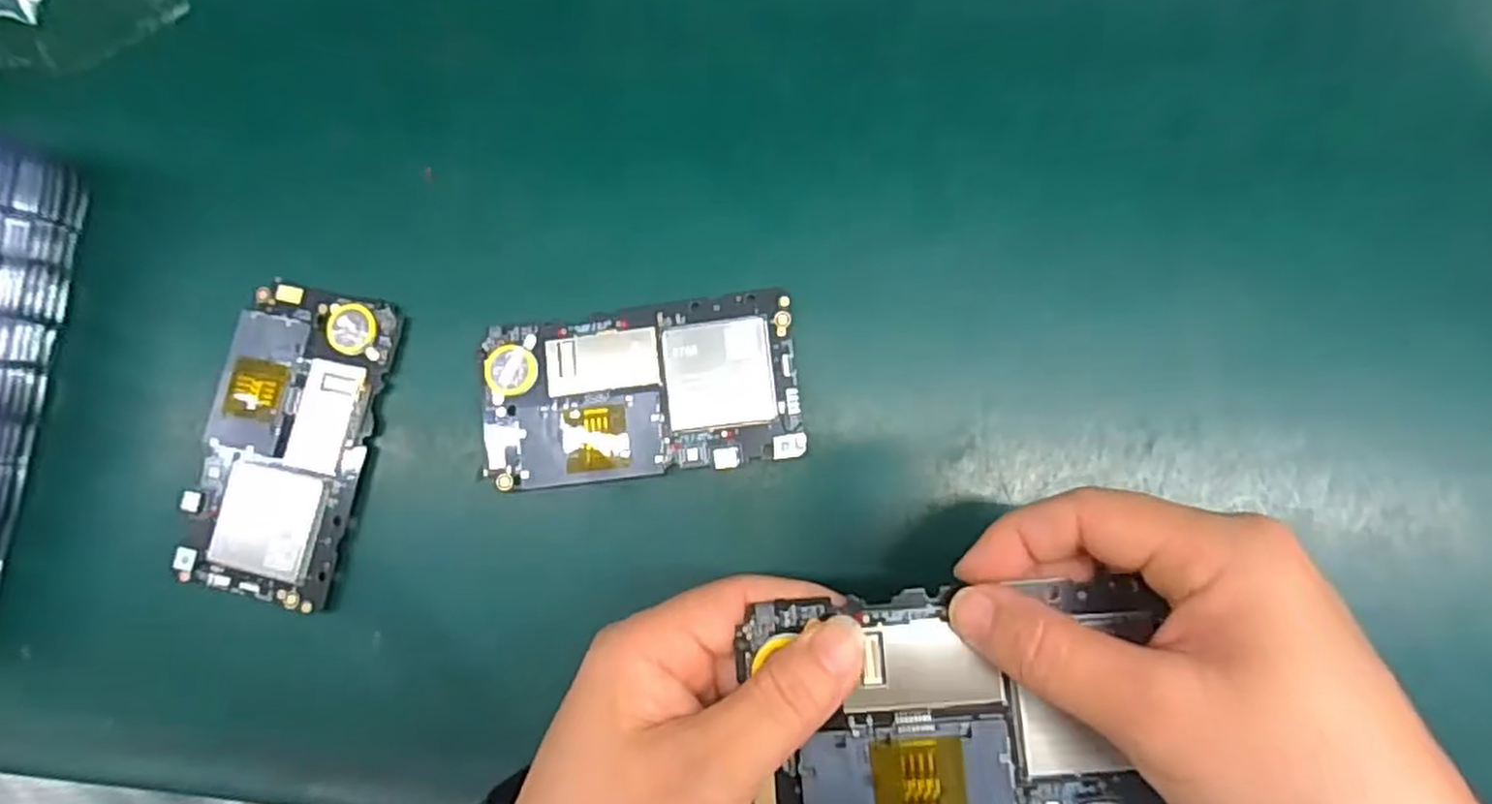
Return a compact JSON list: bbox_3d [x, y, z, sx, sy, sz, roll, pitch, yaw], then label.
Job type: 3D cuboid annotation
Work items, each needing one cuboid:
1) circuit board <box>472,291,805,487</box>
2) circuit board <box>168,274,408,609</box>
[{"bbox_3d":[-0.042,-0.004,0.304,0.124,0.008,0.066,-7,82,4],"label":"circuit board"},{"bbox_3d":[-0.187,0.015,0.316,0.066,0.011,0.125,11,83,6],"label":"circuit board"}]

